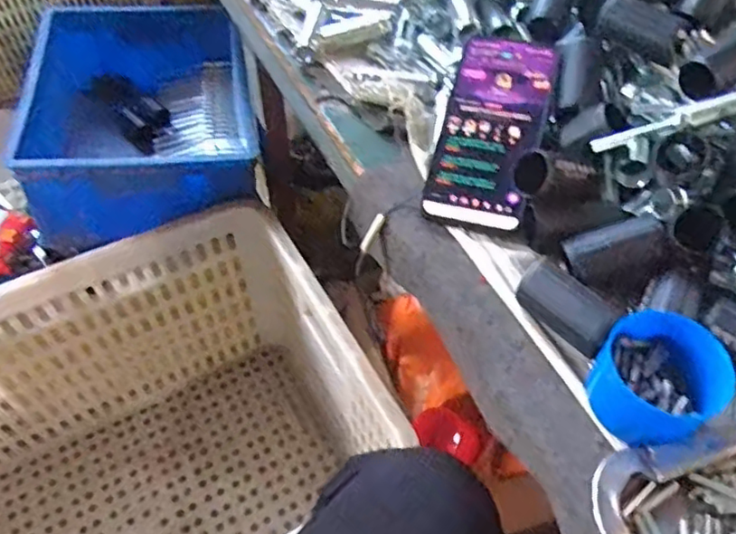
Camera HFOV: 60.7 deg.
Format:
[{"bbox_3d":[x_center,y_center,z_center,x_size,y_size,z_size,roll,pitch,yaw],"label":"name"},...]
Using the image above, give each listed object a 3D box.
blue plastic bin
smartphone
[{"bbox_3d":[-0.313,-0.226,0.905,0.285,0.160,0.377,-9,51,-6],"label":"blue plastic bin"},{"bbox_3d":[0.094,-0.105,0.477,0.073,0.008,0.154,15,77,13],"label":"smartphone"}]

